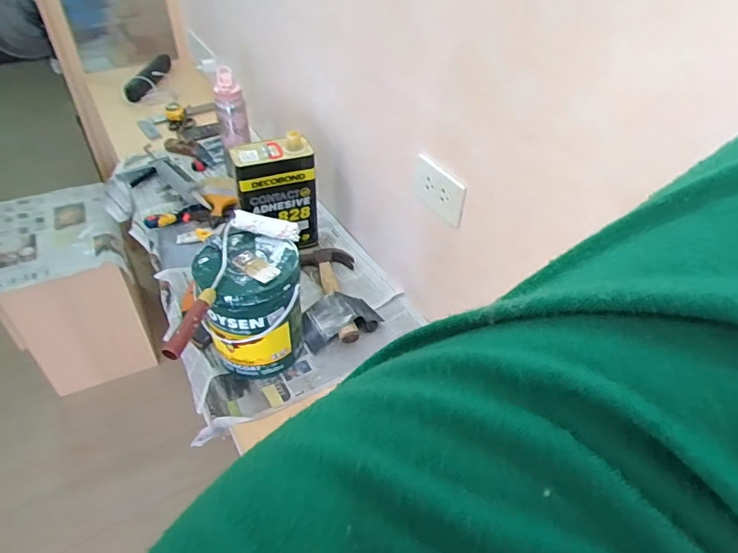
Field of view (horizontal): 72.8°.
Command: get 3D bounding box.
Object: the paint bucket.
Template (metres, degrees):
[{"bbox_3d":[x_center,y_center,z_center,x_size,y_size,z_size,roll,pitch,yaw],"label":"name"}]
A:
[{"bbox_3d":[-0.200,0.053,0.883,0.161,0.222,0.154,0,43,0],"label":"paint bucket"}]

